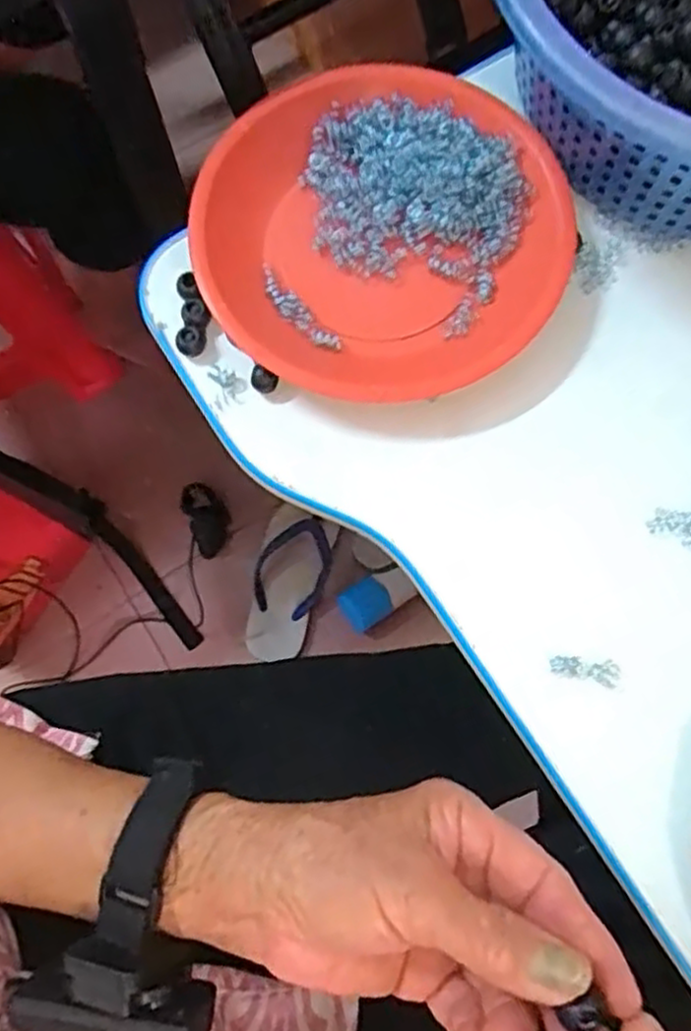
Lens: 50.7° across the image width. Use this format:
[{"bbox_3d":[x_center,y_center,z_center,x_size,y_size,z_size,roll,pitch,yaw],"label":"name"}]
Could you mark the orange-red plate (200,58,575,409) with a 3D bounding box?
[{"bbox_3d":[0.021,-0.151,0.394,0.189,0.027,0.192,0,76,1],"label":"orange-red plate"}]

